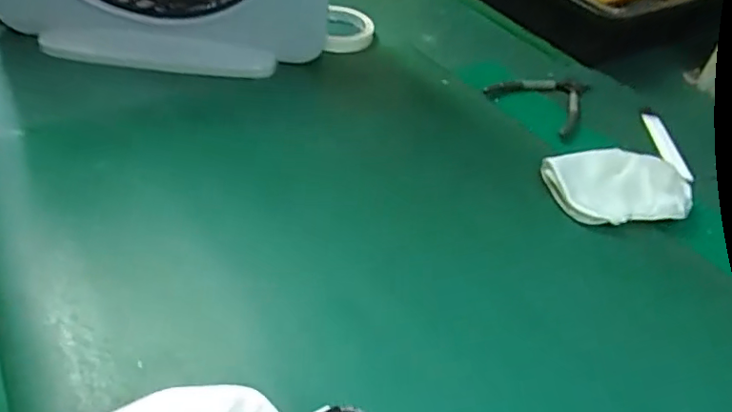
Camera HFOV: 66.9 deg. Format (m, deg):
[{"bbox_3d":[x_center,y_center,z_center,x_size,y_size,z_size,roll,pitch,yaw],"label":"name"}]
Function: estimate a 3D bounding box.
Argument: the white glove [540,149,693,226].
[{"bbox_3d":[0.242,-0.016,0.536,0.135,0.030,0.084,2,43,-6],"label":"white glove"}]

